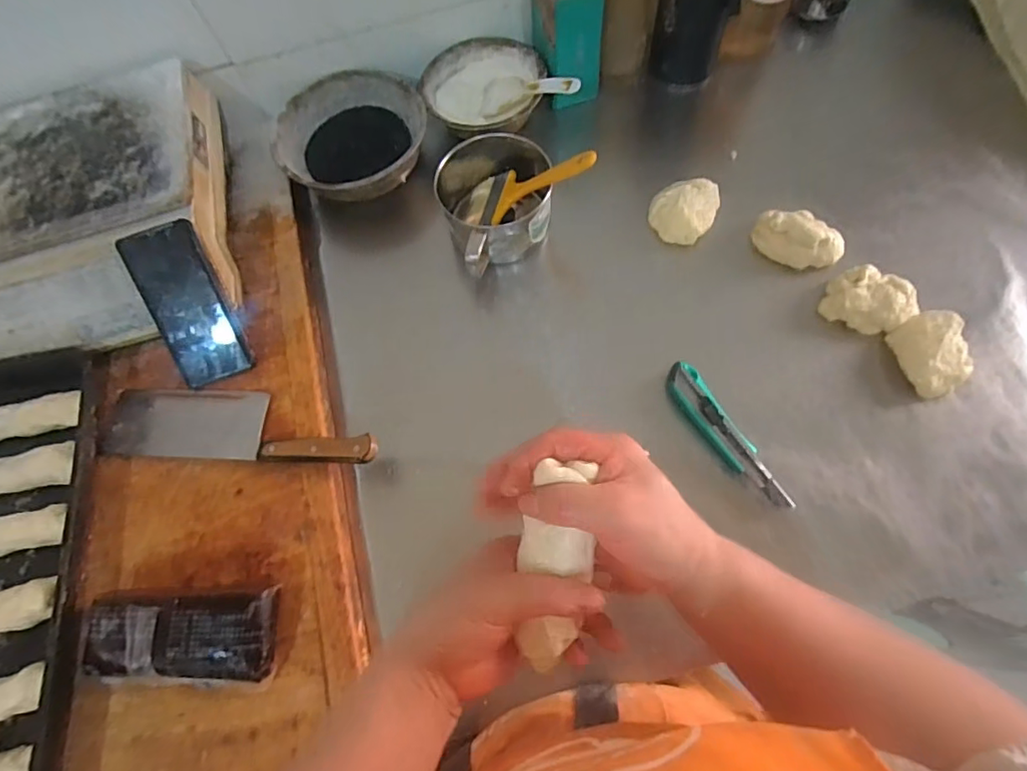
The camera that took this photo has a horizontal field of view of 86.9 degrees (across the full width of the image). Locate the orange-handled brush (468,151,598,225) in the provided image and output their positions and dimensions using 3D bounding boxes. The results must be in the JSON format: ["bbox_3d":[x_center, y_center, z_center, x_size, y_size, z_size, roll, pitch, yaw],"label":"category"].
[{"bbox_3d":[0.014,-0.230,0.622,0.177,0.015,0.077,-8,63,40],"label":"orange-handled brush"}]

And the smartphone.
[{"bbox_3d":[-0.339,-0.082,0.566,0.070,0.011,0.162,-23,104,-15],"label":"smartphone"}]

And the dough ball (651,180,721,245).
[{"bbox_3d":[0.206,-0.212,0.654,0.072,0.037,0.077,-2,68,5],"label":"dough ball"}]

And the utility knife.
[{"bbox_3d":[0.218,0.053,0.561,0.035,0.024,0.171,-31,69,-7],"label":"utility knife"}]

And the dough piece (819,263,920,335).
[{"bbox_3d":[0.384,-0.091,0.583,0.084,0.038,0.057,25,73,14],"label":"dough piece"}]

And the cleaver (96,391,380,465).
[{"bbox_3d":[-0.283,0.037,0.550,0.299,0.025,0.073,3,69,4],"label":"cleaver"}]

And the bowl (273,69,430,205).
[{"bbox_3d":[-0.207,-0.314,0.710,0.183,0.076,0.174,-2,68,5],"label":"bowl"}]

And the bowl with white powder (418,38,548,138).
[{"bbox_3d":[-0.038,-0.375,0.702,0.151,0.051,0.141,-2,68,5],"label":"bowl with white powder"}]

